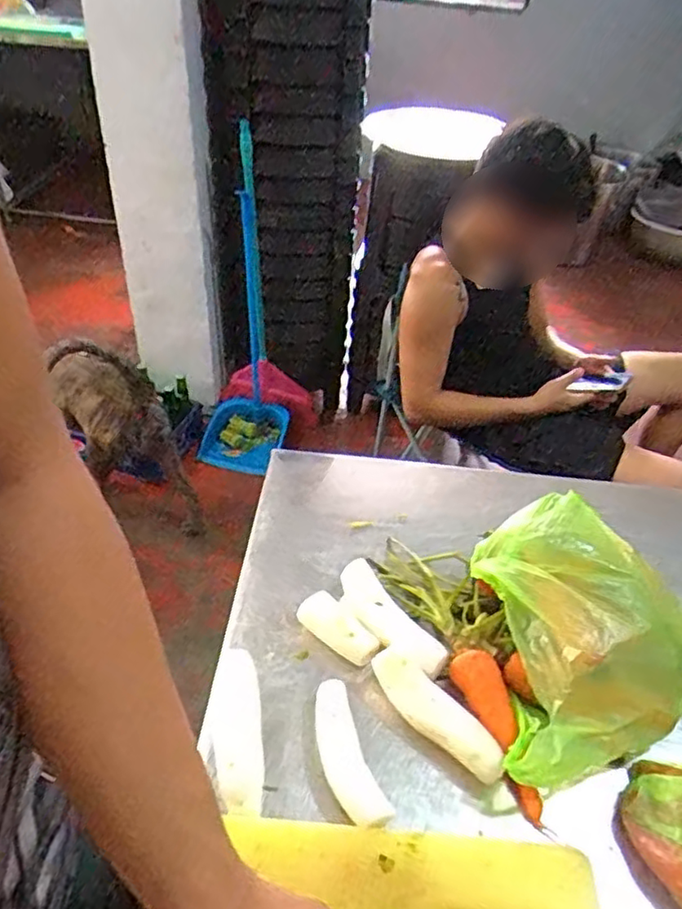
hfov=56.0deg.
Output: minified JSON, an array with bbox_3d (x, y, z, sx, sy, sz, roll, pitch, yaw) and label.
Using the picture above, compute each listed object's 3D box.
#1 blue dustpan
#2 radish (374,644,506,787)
[{"bbox_3d":[-0.286,-0.357,1.773,0.273,0.852,0.304,-3,42,-9],"label":"blue dustpan"},{"bbox_3d":[0.078,0.209,0.526,0.130,0.032,0.034,34,49,29],"label":"radish"}]

